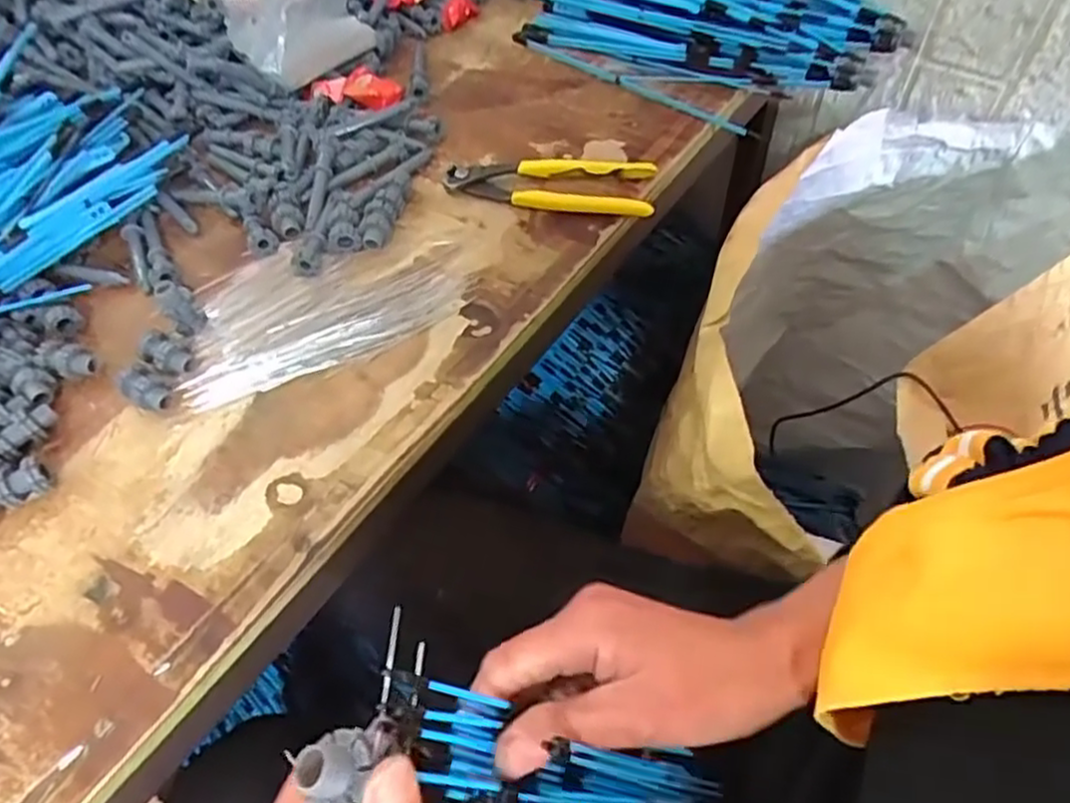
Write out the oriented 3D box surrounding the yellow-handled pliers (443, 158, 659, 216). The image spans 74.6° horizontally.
[{"bbox_3d":[0.012,-0.172,0.552,0.161,0.017,0.055,6,56,7],"label":"yellow-handled pliers"}]

